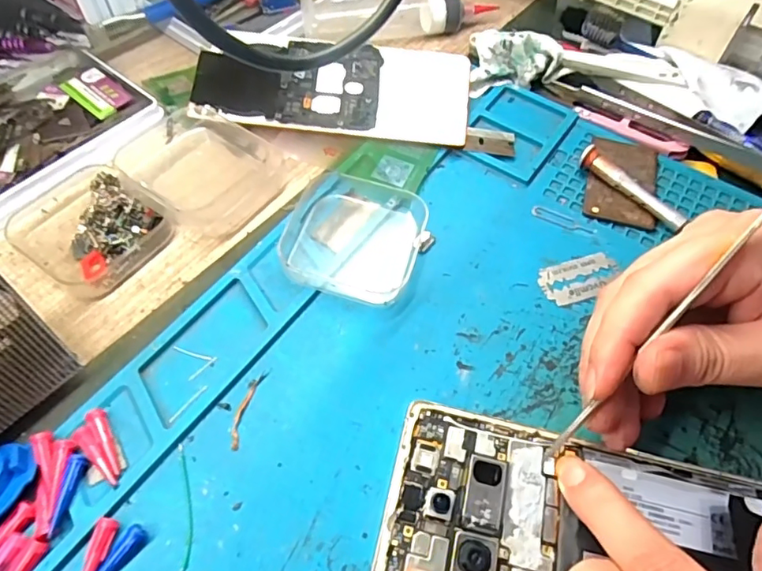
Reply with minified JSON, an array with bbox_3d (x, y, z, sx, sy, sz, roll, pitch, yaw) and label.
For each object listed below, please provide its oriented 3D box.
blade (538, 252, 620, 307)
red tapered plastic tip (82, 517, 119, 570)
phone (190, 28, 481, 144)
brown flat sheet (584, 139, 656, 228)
[{"bbox_3d":[0.098,-0.004,0.262,0.040,0.004,0.023,-15,60,-12],"label":"blade"},{"bbox_3d":[-0.100,0.096,0.188,0.007,0.005,0.027,9,58,3],"label":"red tapered plastic tip"},{"bbox_3d":[-0.027,-0.118,0.320,0.160,0.014,0.071,7,57,1],"label":"phone"},{"bbox_3d":[0.133,-0.059,0.295,0.036,0.008,0.059,18,58,8],"label":"brown flat sheet"}]

